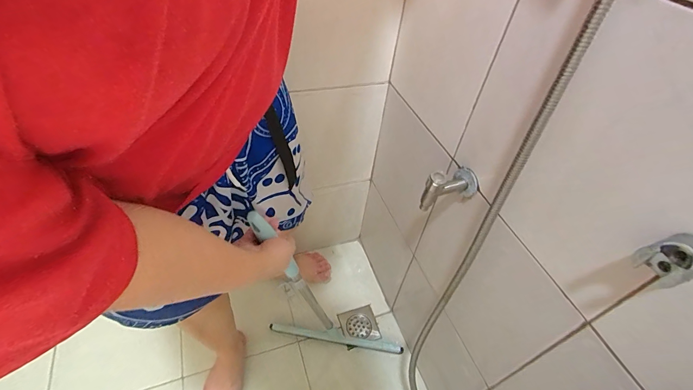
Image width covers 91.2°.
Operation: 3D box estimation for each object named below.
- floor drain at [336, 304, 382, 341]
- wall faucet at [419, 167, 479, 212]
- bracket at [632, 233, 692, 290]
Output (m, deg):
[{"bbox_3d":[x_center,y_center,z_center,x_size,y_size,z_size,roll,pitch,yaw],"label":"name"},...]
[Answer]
[{"bbox_3d":[0.036,0.377,0.980,0.103,0.006,0.099,-13,53,-10],"label":"floor drain"},{"bbox_3d":[0.162,-0.012,0.554,0.087,0.075,0.046,-12,50,-17],"label":"wall faucet"},{"bbox_3d":[0.282,0.057,0.292,0.043,0.036,0.038,-15,51,-19],"label":"bracket"}]

